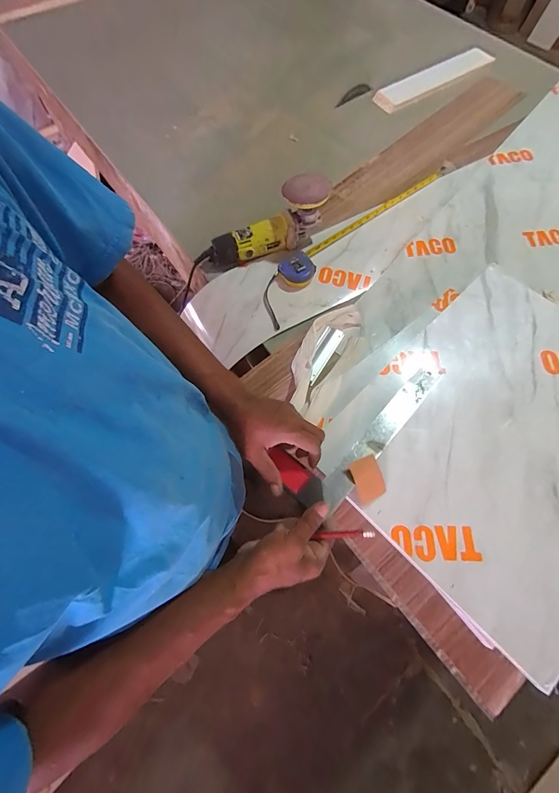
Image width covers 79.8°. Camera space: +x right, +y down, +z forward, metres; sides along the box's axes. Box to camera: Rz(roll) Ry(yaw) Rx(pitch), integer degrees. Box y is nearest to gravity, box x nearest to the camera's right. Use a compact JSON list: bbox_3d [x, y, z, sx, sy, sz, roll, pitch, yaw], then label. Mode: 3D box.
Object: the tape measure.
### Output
[{"bbox_3d":[0.184,-0.380,0.745,0.622,0.034,0.089,-42,73,-16],"label":"tape measure"}]

